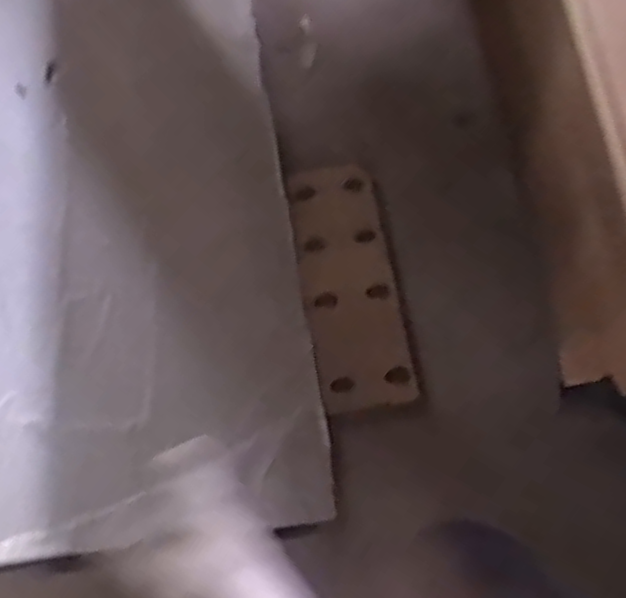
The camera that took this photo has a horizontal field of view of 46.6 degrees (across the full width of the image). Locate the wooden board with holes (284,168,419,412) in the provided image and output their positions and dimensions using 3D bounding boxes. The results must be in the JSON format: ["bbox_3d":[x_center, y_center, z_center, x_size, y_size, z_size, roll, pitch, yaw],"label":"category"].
[{"bbox_3d":[0.052,-0.029,1.026,0.138,0.031,0.376,-11,69,-2],"label":"wooden board with holes"}]

